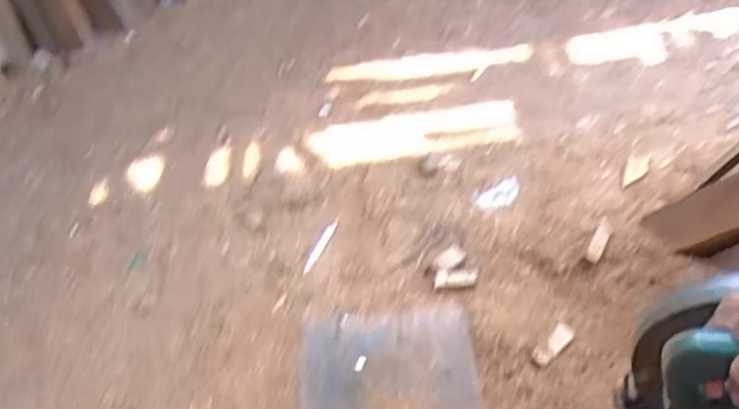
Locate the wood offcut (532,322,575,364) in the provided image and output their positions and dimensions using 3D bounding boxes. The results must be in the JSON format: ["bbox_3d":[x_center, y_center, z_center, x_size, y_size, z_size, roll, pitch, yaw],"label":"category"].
[{"bbox_3d":[0.405,0.307,1.454,0.107,0.023,0.041,-44,53,-5],"label":"wood offcut"}]

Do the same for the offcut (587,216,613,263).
[{"bbox_3d":[0.594,0.090,1.690,0.036,0.024,0.156,18,50,23],"label":"offcut"}]

